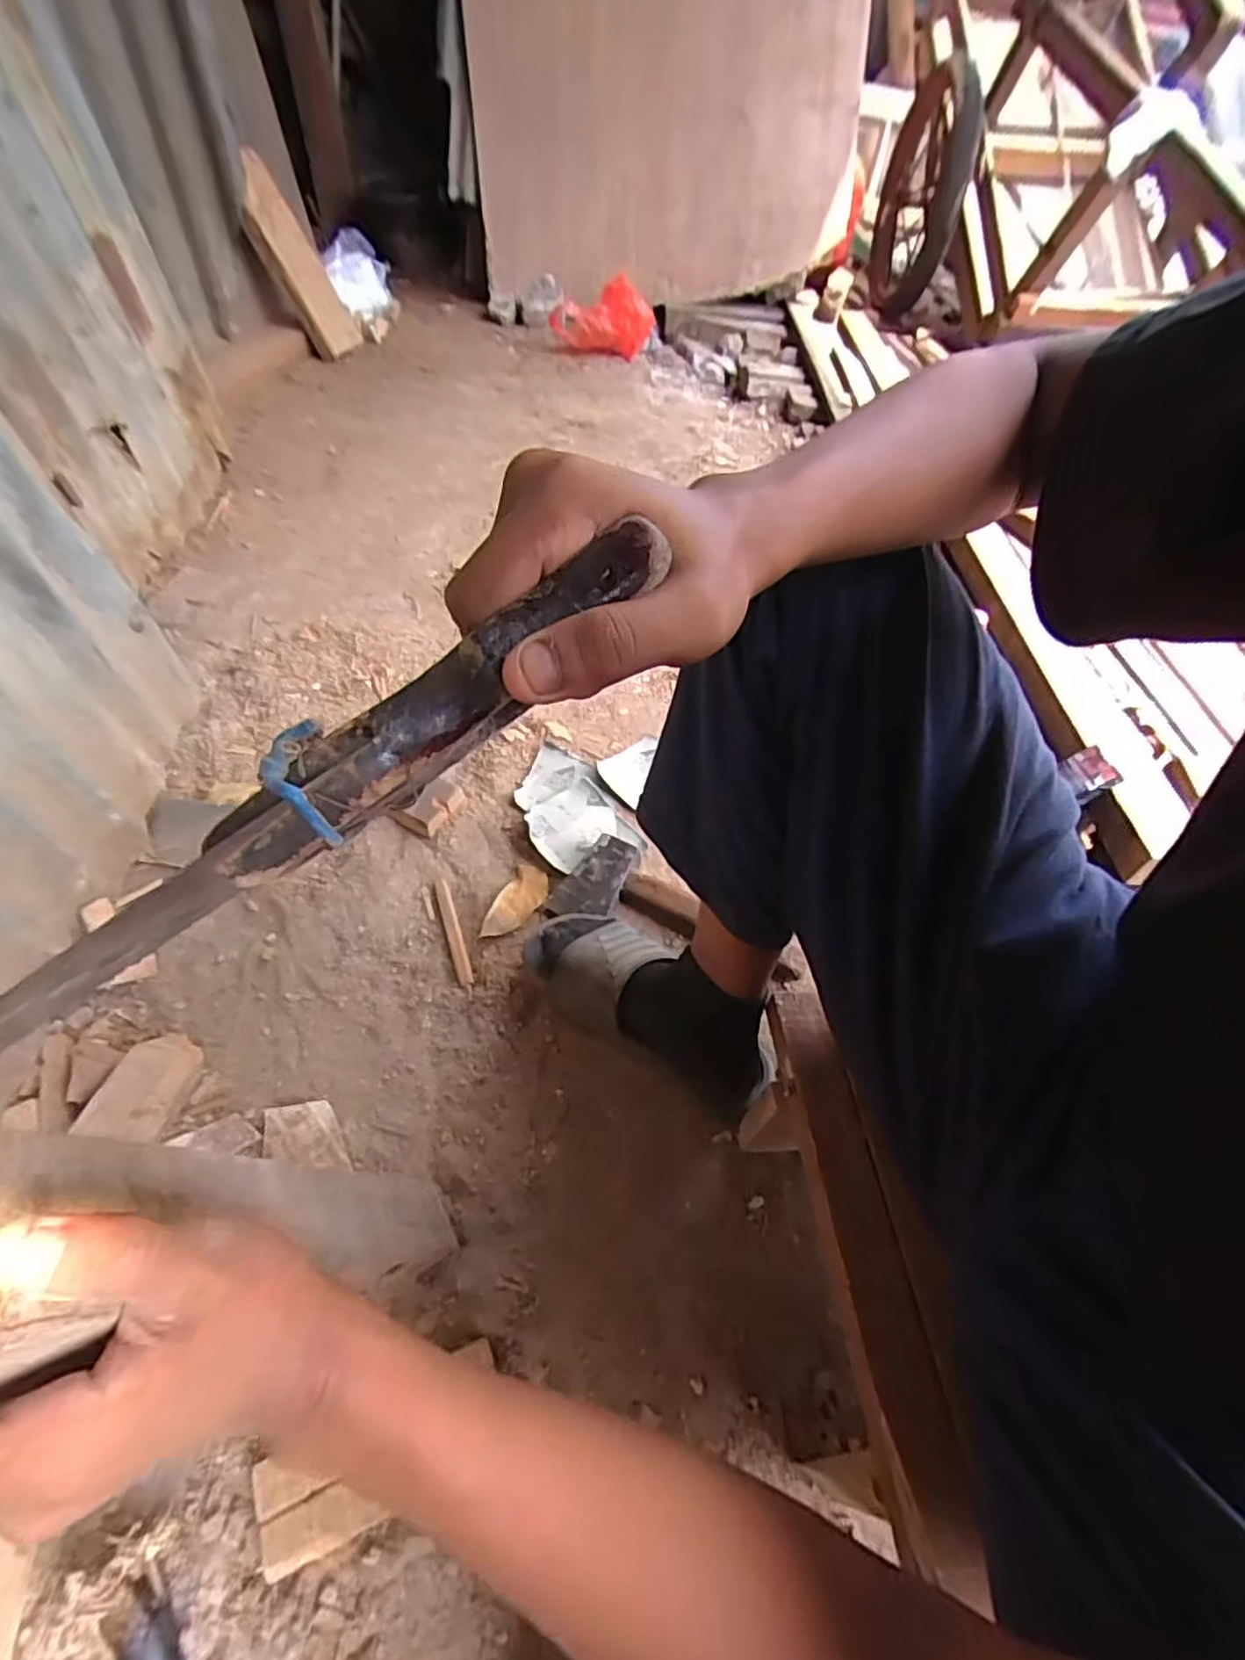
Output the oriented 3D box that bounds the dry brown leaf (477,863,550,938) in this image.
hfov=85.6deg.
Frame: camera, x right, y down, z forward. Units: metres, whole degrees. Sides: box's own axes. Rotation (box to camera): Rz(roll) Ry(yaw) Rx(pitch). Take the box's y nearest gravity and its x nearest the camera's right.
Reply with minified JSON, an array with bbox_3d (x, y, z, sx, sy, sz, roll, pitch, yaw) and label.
[{"bbox_3d":[-0.118,0.082,0.753,0.044,0.008,0.098,24,54,14],"label":"dry brown leaf"}]

